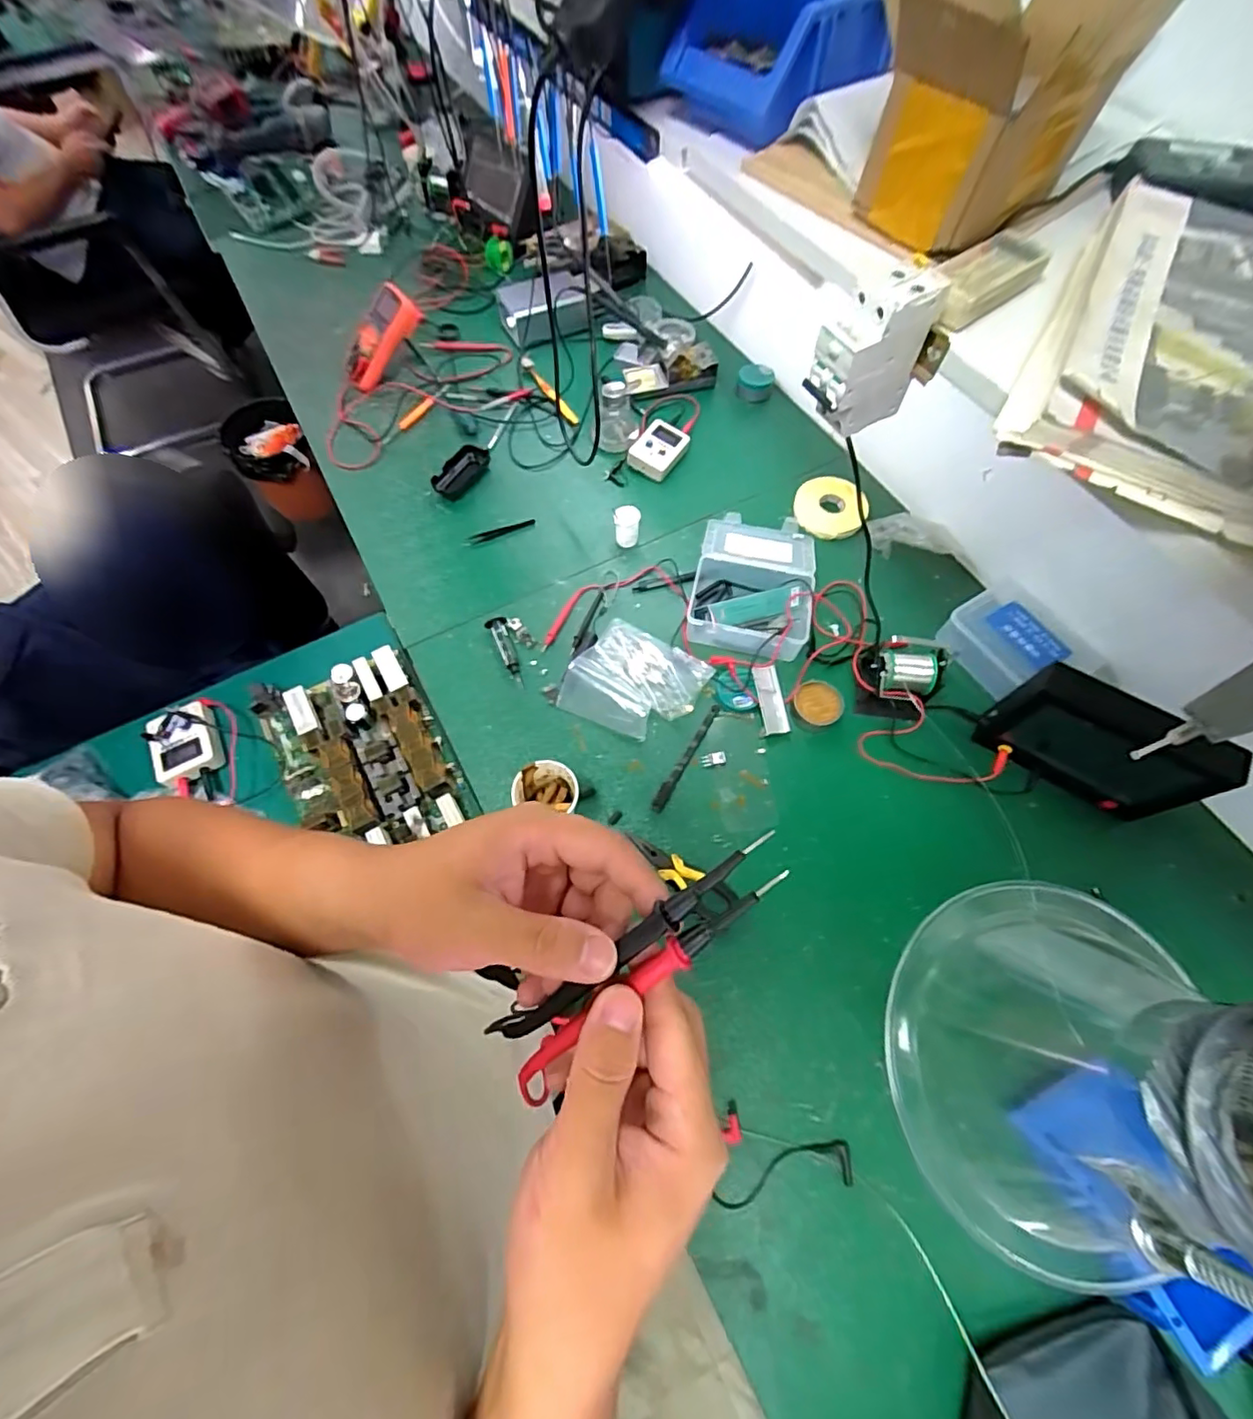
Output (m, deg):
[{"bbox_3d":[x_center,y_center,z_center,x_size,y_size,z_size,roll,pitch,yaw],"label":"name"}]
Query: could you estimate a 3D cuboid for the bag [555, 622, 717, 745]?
[{"bbox_3d":[0.011,-0.039,0.792,0.164,0.015,0.153,30,68,13],"label":"bag"}]

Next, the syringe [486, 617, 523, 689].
[{"bbox_3d":[-0.167,-0.084,0.812,0.028,0.023,0.113,-23,67,-10],"label":"syringe"}]

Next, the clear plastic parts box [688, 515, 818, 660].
[{"bbox_3d":[0.188,-0.196,0.846,0.169,0.042,0.261,12,66,5],"label":"clear plastic parts box"}]

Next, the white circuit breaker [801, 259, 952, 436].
[{"bbox_3d":[0.165,-0.243,0.398,0.069,0.092,0.035,-25,67,-11],"label":"white circuit breaker"}]

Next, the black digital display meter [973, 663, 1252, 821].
[{"bbox_3d":[0.551,0.040,0.671,0.209,0.160,0.041,33,69,14],"label":"black digital display meter"}]

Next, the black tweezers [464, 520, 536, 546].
[{"bbox_3d":[-0.201,-0.284,0.922,0.112,0.004,0.019,-20,66,-9],"label":"black tweezers"}]

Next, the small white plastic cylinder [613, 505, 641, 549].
[{"bbox_3d":[0.001,-0.280,0.889,0.039,0.061,0.033,0,65,0],"label":"small white plastic cylinder"}]

